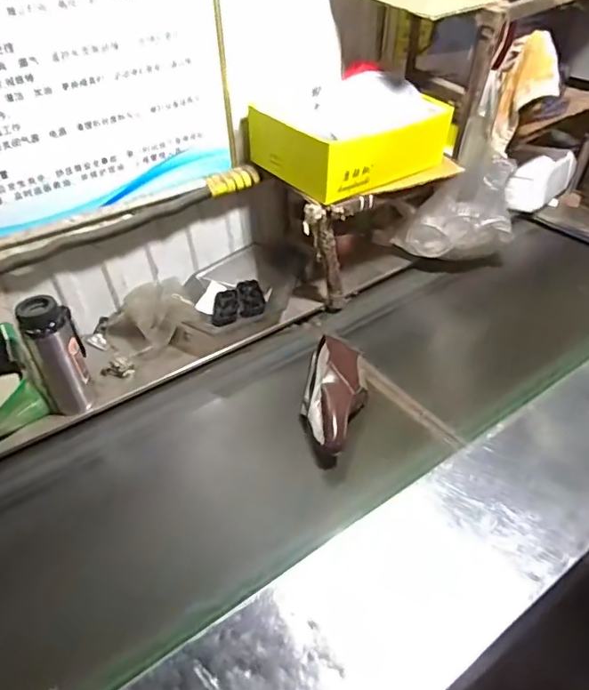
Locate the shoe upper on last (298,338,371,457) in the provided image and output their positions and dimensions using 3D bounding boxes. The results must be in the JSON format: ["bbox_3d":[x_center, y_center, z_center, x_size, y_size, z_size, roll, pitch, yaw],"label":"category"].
[{"bbox_3d":[0.073,0.095,0.988,0.116,0.109,0.254,1,42,5],"label":"shoe upper on last"}]

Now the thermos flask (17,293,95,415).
[{"bbox_3d":[-0.438,0.026,0.999,0.088,0.243,0.074,-23,45,-21],"label":"thermos flask"}]

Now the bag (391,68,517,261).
[{"bbox_3d":[0.379,-0.376,1.210,0.252,0.366,0.127,11,44,16],"label":"bag"}]

